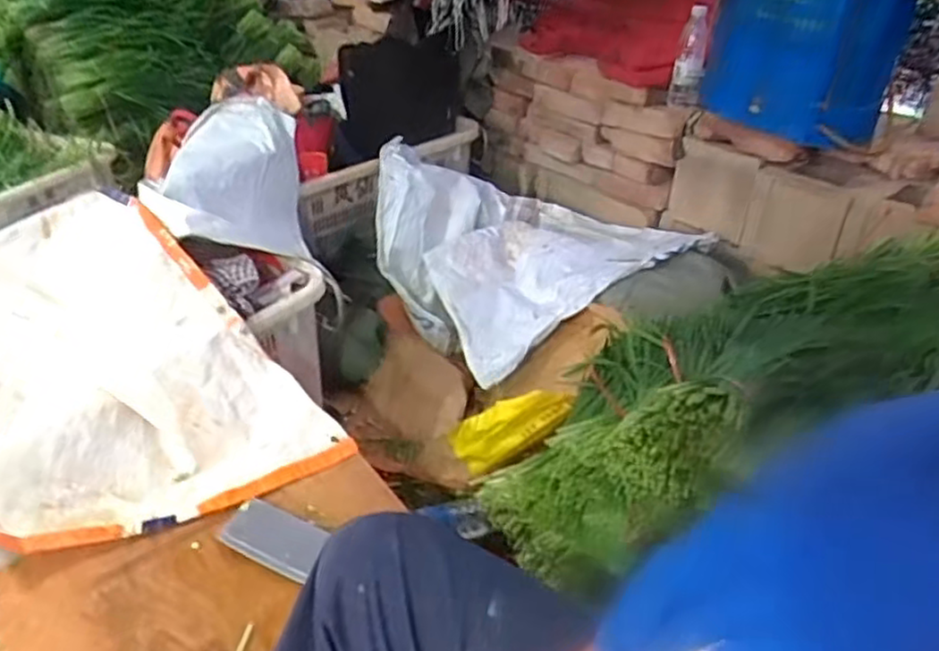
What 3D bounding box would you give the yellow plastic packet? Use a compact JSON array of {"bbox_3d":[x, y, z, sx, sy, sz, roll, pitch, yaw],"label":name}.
[{"bbox_3d":[0.074,0.173,1.226,0.225,0.089,0.052,-30,34,15],"label":"yellow plastic packet"}]

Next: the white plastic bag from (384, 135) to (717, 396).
[{"bbox_3d":[0.102,-0.204,1.658,0.600,0.210,0.609,-18,41,-23],"label":"white plastic bag"}]

